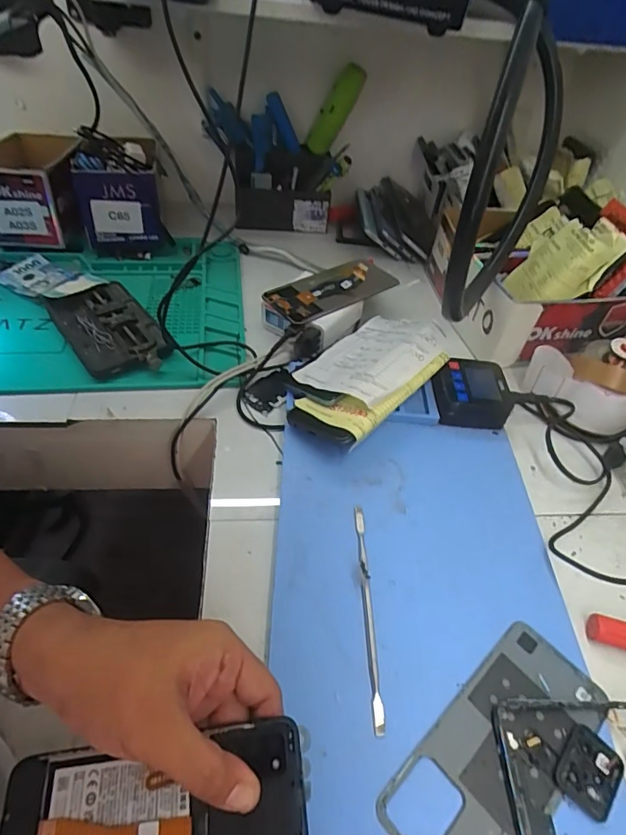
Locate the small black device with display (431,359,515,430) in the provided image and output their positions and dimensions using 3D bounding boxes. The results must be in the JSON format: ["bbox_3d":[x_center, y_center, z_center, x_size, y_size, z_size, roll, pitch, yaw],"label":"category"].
[{"bbox_3d":[0.160,-0.028,0.487,0.080,0.030,0.070,2,48,-3],"label":"small black device with display"}]

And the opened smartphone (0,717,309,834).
[{"bbox_3d":[-0.084,0.211,0.251,0.160,0.012,0.070,-7,49,-1],"label":"opened smartphone"}]

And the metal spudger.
[{"bbox_3d":[0.039,0.132,0.343,0.007,0.007,0.157,1,48,-4],"label":"metal spudger"}]

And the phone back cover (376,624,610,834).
[{"bbox_3d":[0.116,0.204,0.294,0.162,0.004,0.073,-32,58,-29],"label":"phone back cover"}]

